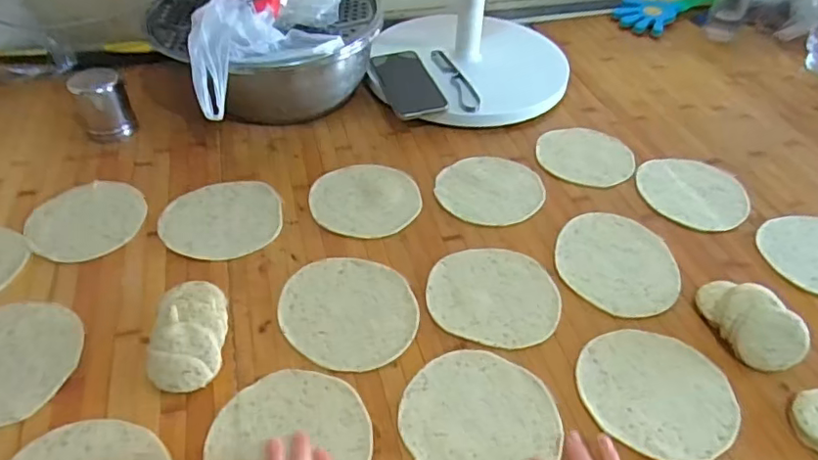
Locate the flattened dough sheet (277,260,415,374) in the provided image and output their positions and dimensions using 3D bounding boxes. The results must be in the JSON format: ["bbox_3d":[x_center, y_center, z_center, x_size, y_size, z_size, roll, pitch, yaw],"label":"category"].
[{"bbox_3d":[-0.062,0.077,0.570,0.124,0.004,0.142,-33,54,-30],"label":"flattened dough sheet"}]

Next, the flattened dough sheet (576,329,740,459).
[{"bbox_3d":[0.223,0.145,0.512,0.132,0.004,0.124,26,50,23],"label":"flattened dough sheet"}]

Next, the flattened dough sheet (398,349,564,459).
[{"bbox_3d":[0.061,0.161,0.484,0.128,0.006,0.123,35,53,29],"label":"flattened dough sheet"}]

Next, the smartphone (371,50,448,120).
[{"bbox_3d":[-0.003,-0.216,0.831,0.074,0.015,0.159,-15,47,-9],"label":"smartphone"}]

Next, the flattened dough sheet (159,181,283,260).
[{"bbox_3d":[-0.219,-0.014,0.662,0.136,0.005,0.121,-2,45,-3],"label":"flattened dough sheet"}]

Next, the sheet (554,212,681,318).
[{"bbox_3d":[0.228,0.034,0.624,0.129,0.005,0.139,15,46,13],"label":"sheet"}]

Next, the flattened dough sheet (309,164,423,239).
[{"bbox_3d":[-0.055,-0.038,0.688,0.133,0.007,0.124,35,54,29],"label":"flattened dough sheet"}]

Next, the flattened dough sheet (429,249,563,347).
[{"bbox_3d":[0.088,0.065,0.586,0.133,0.004,0.120,15,46,14],"label":"flattened dough sheet"}]

